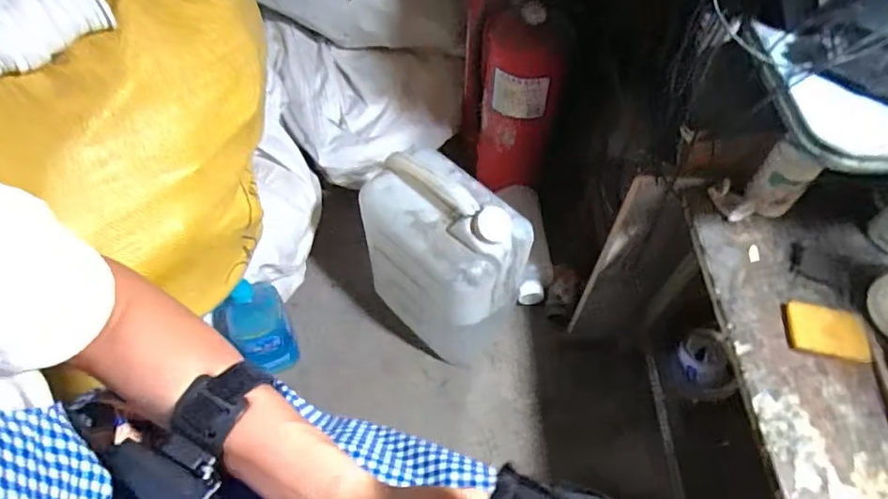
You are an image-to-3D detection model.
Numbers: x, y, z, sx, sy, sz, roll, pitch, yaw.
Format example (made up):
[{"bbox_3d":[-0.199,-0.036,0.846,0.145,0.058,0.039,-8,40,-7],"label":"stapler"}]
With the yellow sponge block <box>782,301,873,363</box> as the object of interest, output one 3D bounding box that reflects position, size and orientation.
[{"bbox_3d":[0.367,0.079,0.530,0.073,0.008,0.049,10,57,6],"label":"yellow sponge block"}]

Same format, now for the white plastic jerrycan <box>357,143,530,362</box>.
[{"bbox_3d":[-0.002,0.009,0.828,0.230,0.286,0.153,37,63,21],"label":"white plastic jerrycan"}]

